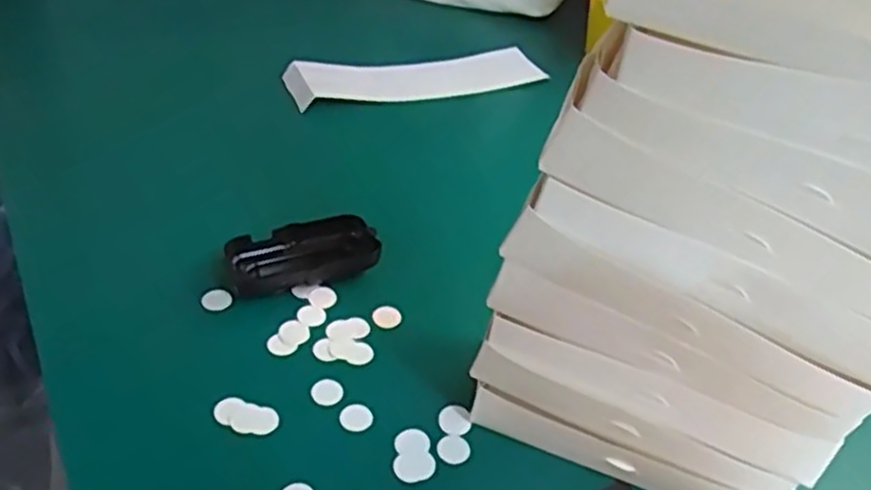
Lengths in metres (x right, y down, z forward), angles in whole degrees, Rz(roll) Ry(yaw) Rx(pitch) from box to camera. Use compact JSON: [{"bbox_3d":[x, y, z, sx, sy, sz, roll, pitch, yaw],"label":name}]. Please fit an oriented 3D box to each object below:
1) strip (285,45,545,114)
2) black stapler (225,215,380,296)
[{"bbox_3d":[-0.022,-0.178,0.794,0.260,0.027,0.067,-8,43,-18],"label":"strip"},{"bbox_3d":[-0.099,0.009,0.579,0.112,0.025,0.057,-10,43,-20],"label":"black stapler"}]

